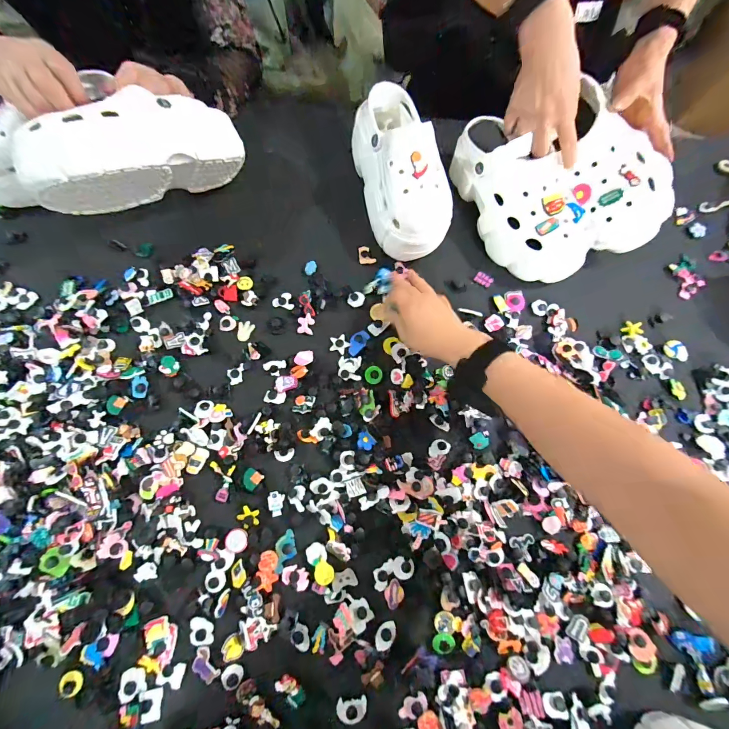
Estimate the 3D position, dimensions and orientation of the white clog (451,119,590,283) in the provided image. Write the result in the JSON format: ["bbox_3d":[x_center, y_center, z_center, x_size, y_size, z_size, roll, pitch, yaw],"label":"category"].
[{"bbox_3d":[0.230,-0.242,0.497,0.125,0.106,0.255,-19,73,-8],"label":"white clog"}]

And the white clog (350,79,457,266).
[{"bbox_3d":[0.055,-0.272,0.497,0.109,0.109,0.242,-12,72,-6],"label":"white clog"}]

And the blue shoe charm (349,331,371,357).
[{"bbox_3d":[-0.009,-0.029,0.470,0.023,0.004,0.039,22,72,5],"label":"blue shoe charm"}]

